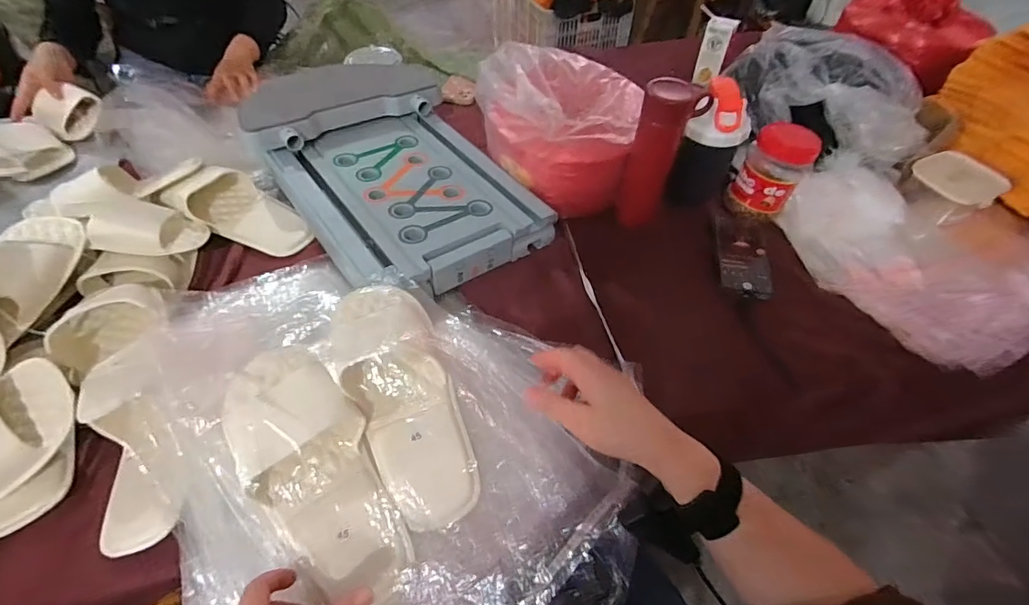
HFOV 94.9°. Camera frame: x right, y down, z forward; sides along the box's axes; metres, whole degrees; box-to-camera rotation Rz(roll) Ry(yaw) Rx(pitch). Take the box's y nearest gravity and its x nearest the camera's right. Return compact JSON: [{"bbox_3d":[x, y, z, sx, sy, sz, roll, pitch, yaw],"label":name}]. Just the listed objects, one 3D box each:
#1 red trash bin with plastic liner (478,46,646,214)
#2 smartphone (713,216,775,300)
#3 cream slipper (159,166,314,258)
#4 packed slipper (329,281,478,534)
[{"bbox_3d":[0.069,-0.300,0.792,0.253,0.188,0.263,3,51,1],"label":"red trash bin with plastic liner"},{"bbox_3d":[0.356,-0.077,0.732,0.074,0.010,0.166,9,52,6],"label":"smartphone"},{"bbox_3d":[-0.433,-0.147,0.752,0.233,0.063,0.116,29,55,5],"label":"cream slipper"},{"bbox_3d":[-0.118,0.089,0.497,0.100,0.079,0.274,-20,69,-17],"label":"packed slipper"}]

